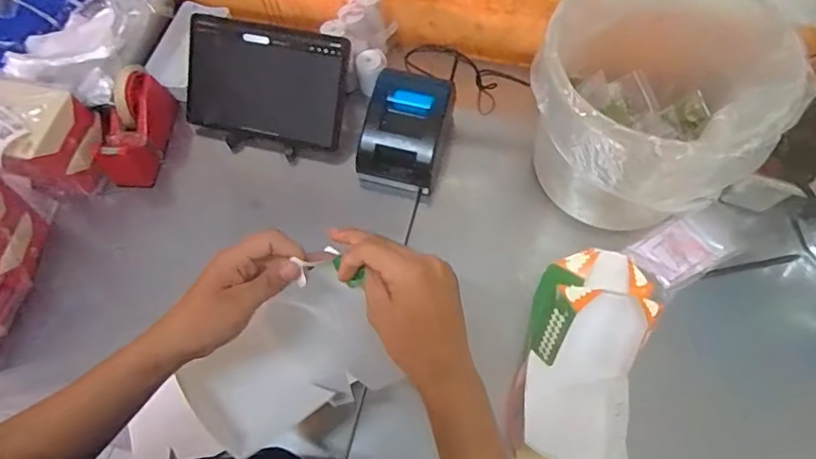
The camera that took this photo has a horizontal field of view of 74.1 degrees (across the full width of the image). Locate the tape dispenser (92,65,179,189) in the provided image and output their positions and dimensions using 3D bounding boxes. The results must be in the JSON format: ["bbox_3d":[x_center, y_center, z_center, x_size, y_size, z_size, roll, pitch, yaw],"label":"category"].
[{"bbox_3d":[-0.417,-0.155,0.822,0.105,0.096,0.153,-13,65,-3],"label":"tape dispenser"}]

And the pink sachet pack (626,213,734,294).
[{"bbox_3d":[0.347,0.029,0.698,0.106,0.020,0.075,-29,67,-10],"label":"pink sachet pack"}]

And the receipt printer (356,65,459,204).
[{"bbox_3d":[0.000,-0.140,0.794,0.118,0.089,0.150,14,67,10],"label":"receipt printer"}]

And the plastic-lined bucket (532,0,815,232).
[{"bbox_3d":[0.294,-0.153,0.678,0.257,0.230,0.278,-1,65,3],"label":"plastic-lined bucket"}]

